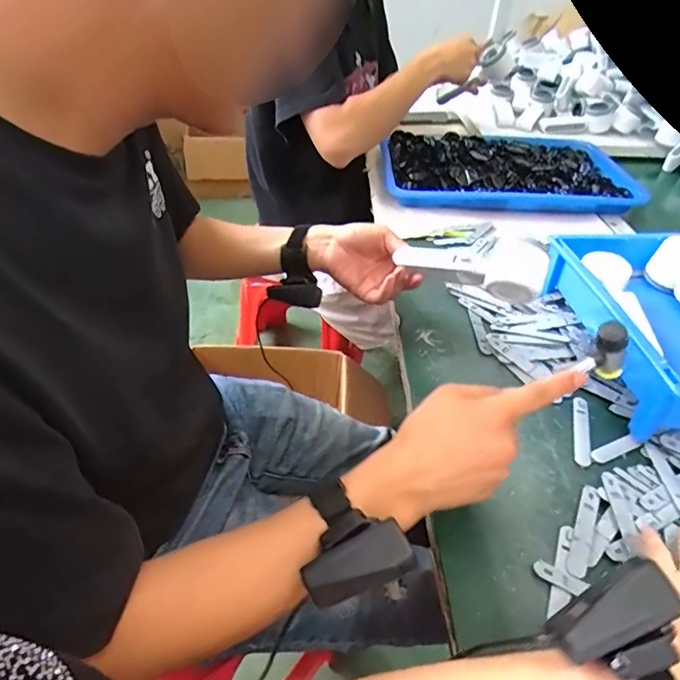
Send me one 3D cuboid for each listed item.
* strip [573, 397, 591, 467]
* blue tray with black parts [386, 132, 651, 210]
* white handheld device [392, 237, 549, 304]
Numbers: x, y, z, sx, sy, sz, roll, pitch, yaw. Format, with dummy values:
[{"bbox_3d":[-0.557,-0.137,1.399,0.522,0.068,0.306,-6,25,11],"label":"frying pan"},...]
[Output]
[{"bbox_3d":[0.251,0.094,0.518,0.015,0.005,0.090,15,41,11],"label":"strip"},{"bbox_3d":[0.341,-0.346,1.018,0.509,0.048,0.365,3,40,-4],"label":"blue tray with black parts"},{"bbox_3d":[0.146,-0.077,0.554,0.153,0.063,0.043,5,-5,13],"label":"white handheld device"}]

